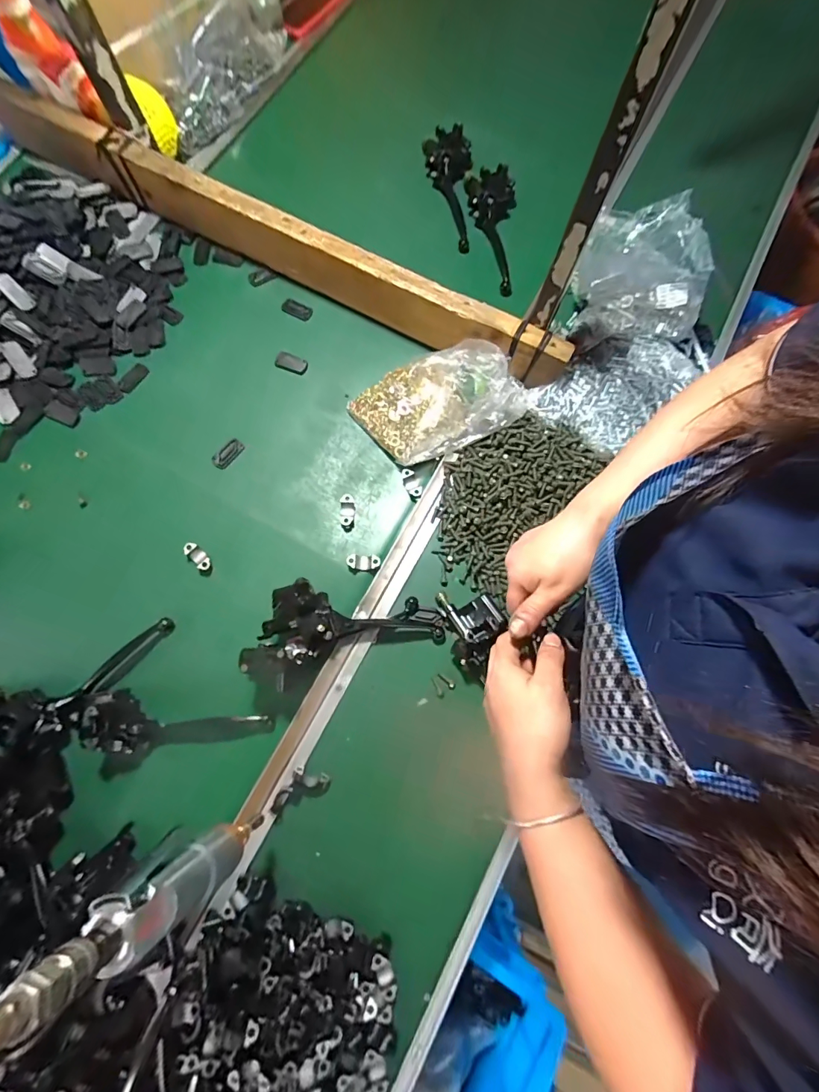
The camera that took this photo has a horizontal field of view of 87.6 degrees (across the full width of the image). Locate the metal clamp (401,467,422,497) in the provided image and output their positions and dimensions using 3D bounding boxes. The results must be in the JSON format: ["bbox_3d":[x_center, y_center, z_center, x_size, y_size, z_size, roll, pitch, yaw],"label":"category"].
[{"bbox_3d":[0.002,-0.089,0.603,0.018,0.015,0.045,-24,77,-6],"label":"metal clamp"}]

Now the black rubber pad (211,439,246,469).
[{"bbox_3d":[-0.259,-0.132,0.609,0.027,0.004,0.049,36,78,9],"label":"black rubber pad"}]

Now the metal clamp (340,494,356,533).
[{"bbox_3d":[-0.086,-0.046,0.590,0.019,0.014,0.051,-1,75,0],"label":"metal clamp"}]

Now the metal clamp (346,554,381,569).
[{"bbox_3d":[-0.061,0.021,0.571,0.044,0.014,0.019,1,75,0],"label":"metal clamp"}]

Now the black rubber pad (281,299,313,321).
[{"bbox_3d":[-0.177,-0.371,0.669,0.046,0.004,0.025,25,77,6],"label":"black rubber pad"}]

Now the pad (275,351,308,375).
[{"bbox_3d":[-0.179,-0.277,0.646,0.048,0.007,0.026,18,76,4],"label":"pad"}]

